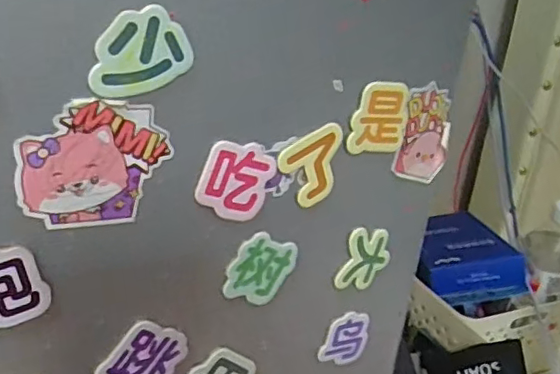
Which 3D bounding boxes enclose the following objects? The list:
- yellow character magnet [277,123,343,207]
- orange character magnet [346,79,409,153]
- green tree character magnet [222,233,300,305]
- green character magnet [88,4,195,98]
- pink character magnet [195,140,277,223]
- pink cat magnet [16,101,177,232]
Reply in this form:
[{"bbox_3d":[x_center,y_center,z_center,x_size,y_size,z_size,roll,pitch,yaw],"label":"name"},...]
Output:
[{"bbox_3d":[0.017,-0.010,0.264,0.032,0.033,0.004,-38,38,-14],"label":"yellow character magnet"},{"bbox_3d":[0.047,-0.032,0.276,0.035,0.033,0.007,-13,29,-42],"label":"orange character magnet"},{"bbox_3d":[-0.008,0.037,0.271,0.035,0.033,0.004,-6,25,-31],"label":"green tree character magnet"},{"bbox_3d":[-0.047,-0.046,0.205,0.034,0.029,0.004,-6,25,-30],"label":"green character magnet"},{"bbox_3d":[-0.018,-0.002,0.246,0.033,0.033,0.004,-6,25,-31],"label":"pink character magnet"},{"bbox_3d":[-0.066,-0.008,0.214,0.052,0.046,0.004,-5,25,-30],"label":"pink cat magnet"}]

